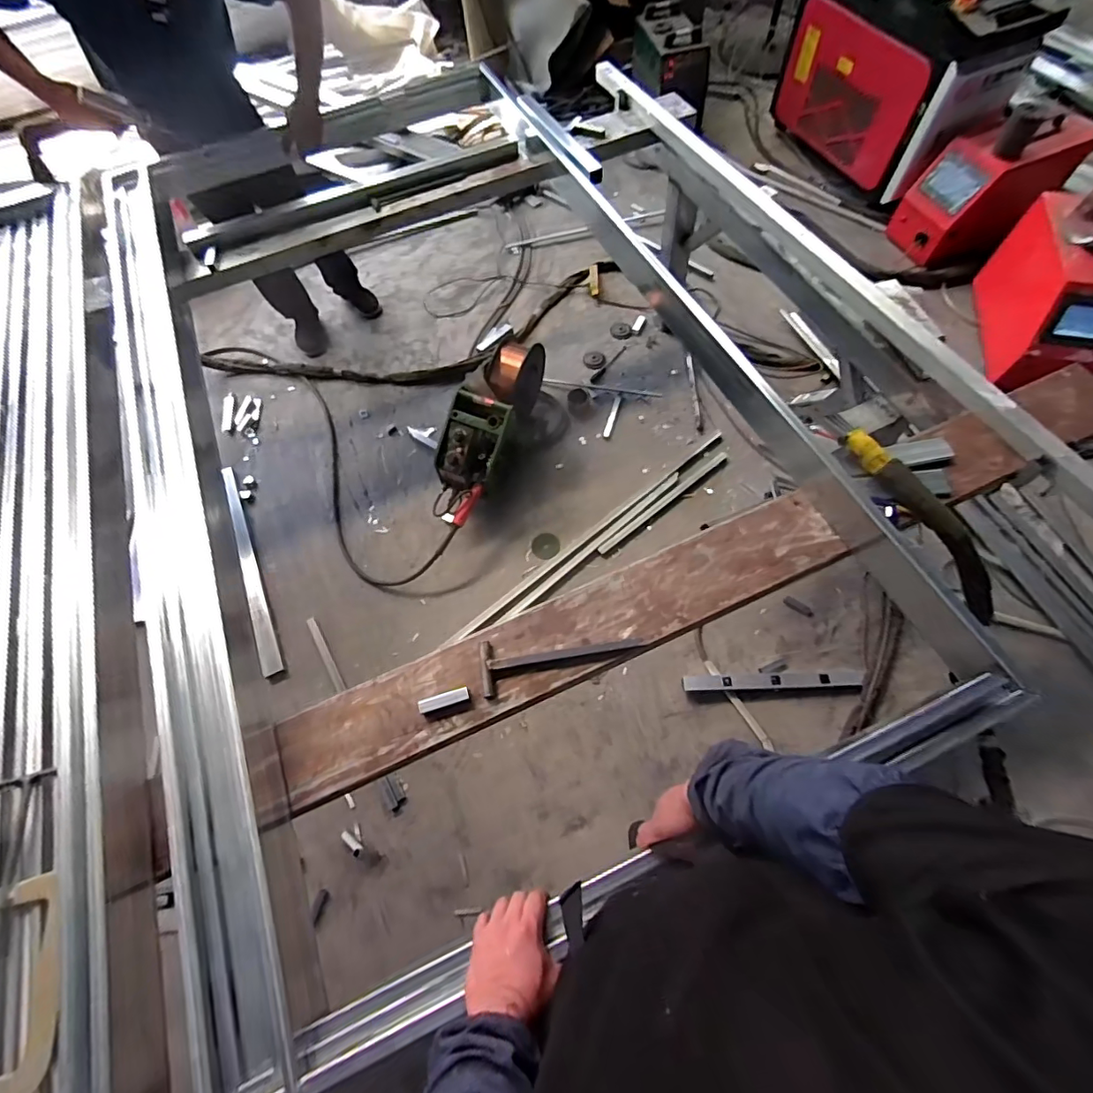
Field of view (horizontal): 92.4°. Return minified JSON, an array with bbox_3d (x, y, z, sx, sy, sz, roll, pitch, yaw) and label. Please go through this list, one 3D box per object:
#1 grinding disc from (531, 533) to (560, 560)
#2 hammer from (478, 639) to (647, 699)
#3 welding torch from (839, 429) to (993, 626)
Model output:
[{"bbox_3d":[-0.001,-0.005,1.731,0.091,0.013,0.093,-2,64,3],"label":"grinding disc"},{"bbox_3d":[0.025,0.179,0.879,0.273,0.025,0.092,-10,64,-1],"label":"hammer"},{"bbox_3d":[0.692,-0.045,0.948,0.065,0.081,0.419,-36,87,-14],"label":"welding torch"}]

